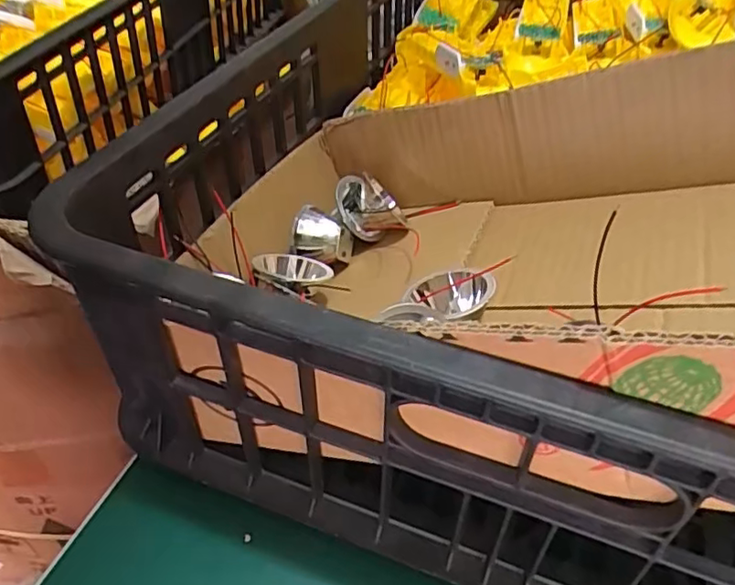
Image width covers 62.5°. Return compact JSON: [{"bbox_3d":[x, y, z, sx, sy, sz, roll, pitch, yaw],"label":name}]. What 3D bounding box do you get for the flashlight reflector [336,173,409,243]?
[{"bbox_3d":[0.002,-0.055,0.383,0.042,0.034,0.027,0,42,-2],"label":"flashlight reflector"}]

